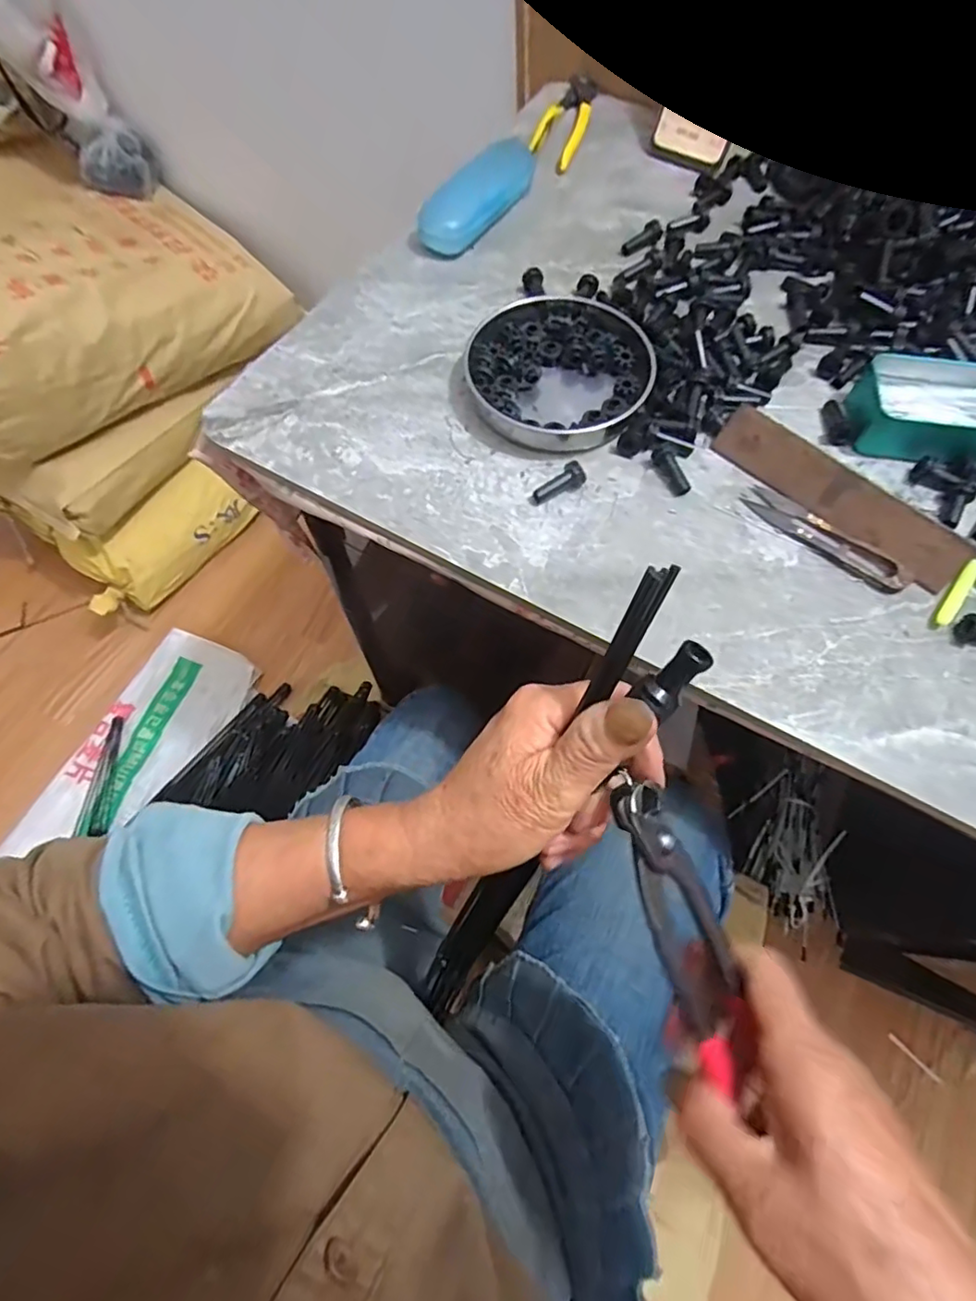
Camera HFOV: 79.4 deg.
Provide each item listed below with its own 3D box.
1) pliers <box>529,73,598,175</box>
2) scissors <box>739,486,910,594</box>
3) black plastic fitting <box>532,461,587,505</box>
[{"bbox_3d":[0.083,-0.560,0.620,0.045,0.011,0.182,16,67,7],"label":"pliers"},{"bbox_3d":[0.231,-0.078,0.404,0.116,0.009,0.024,40,71,16],"label":"scissors"},{"bbox_3d":[0.050,-0.116,0.417,0.040,0.012,0.015,-32,69,0],"label":"black plastic fitting"}]

